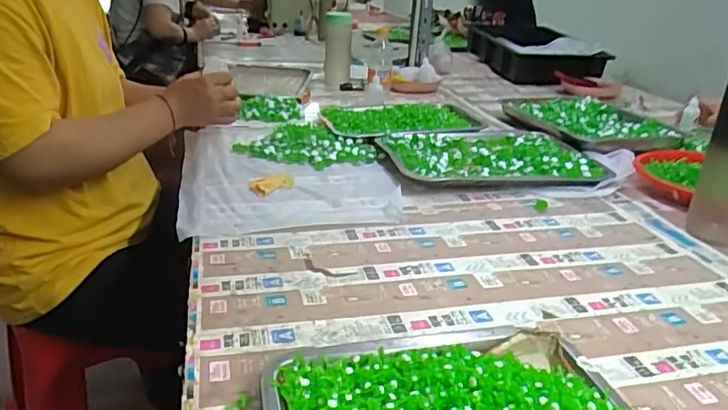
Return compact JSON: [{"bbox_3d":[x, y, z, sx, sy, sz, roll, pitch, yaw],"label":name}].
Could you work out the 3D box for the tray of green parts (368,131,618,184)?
[{"bbox_3d":[0.206,-0.089,0.992,0.318,0.030,0.291,-3,23,-13],"label":"tray of green parts"}]

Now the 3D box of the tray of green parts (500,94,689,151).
[{"bbox_3d":[0.491,-0.183,1.184,0.270,0.029,0.363,-2,23,-11],"label":"tray of green parts"}]

